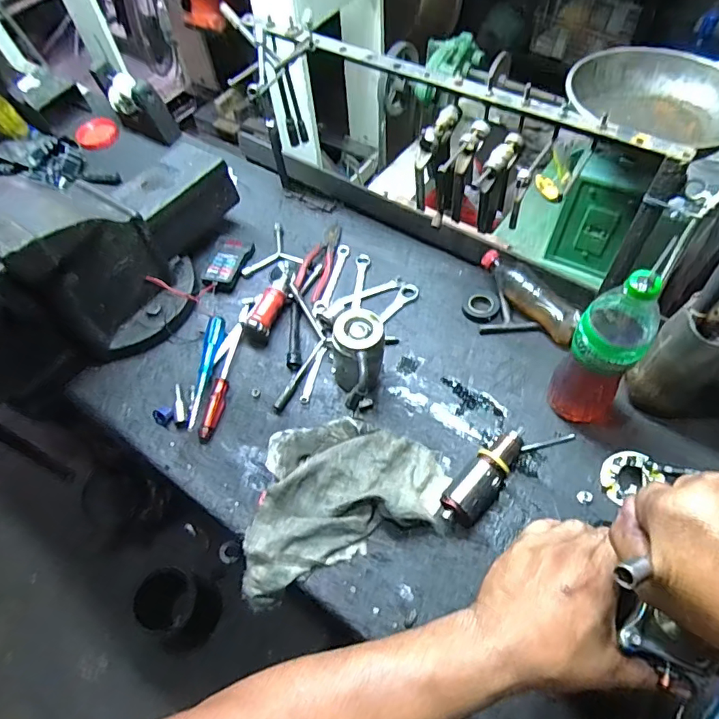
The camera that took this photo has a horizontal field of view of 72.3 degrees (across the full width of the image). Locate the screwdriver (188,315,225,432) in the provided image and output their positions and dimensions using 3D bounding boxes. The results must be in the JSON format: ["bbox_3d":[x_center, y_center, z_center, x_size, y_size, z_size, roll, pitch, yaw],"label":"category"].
[{"bbox_3d":[-0.240,0.018,0.783,0.027,0.028,0.194,0,59,4],"label":"screwdriver"}]

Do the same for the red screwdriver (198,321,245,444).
[{"bbox_3d":[-0.213,0.035,0.775,0.022,0.020,0.196,8,60,9],"label":"red screwdriver"}]

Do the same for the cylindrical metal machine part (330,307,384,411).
[{"bbox_3d":[0.002,0.010,0.715,0.074,0.120,0.130,-6,59,0],"label":"cylindrical metal machine part"}]

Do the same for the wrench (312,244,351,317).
[{"bbox_3d":[-0.048,-0.145,0.876,0.023,0.015,0.176,11,60,10],"label":"wrench"}]

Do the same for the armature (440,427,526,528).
[{"bbox_3d":[0.168,0.154,0.652,0.054,0.047,0.159,38,68,23],"label":"armature"}]

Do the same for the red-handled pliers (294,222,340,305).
[{"bbox_3d":[-0.073,-0.184,0.896,0.049,0.025,0.196,8,60,9],"label":"red-handled pliers"}]

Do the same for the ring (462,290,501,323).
[{"bbox_3d":[0.201,-0.089,0.814,0.057,0.020,0.060,-2,59,3],"label":"ring"}]

